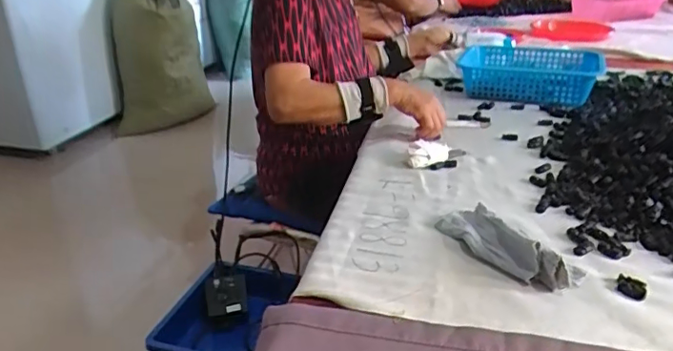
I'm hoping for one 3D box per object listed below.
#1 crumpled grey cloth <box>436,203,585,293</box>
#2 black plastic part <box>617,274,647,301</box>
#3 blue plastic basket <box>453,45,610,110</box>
[{"bbox_3d":[0.200,0.074,0.634,0.075,0.041,0.182,-19,31,-31],"label":"crumpled grey cloth"},{"bbox_3d":[0.316,0.120,0.569,0.028,0.009,0.029,10,28,22],"label":"black plastic part"},{"bbox_3d":[0.434,-0.233,1.206,0.294,0.068,0.236,9,28,20],"label":"blue plastic basket"}]

